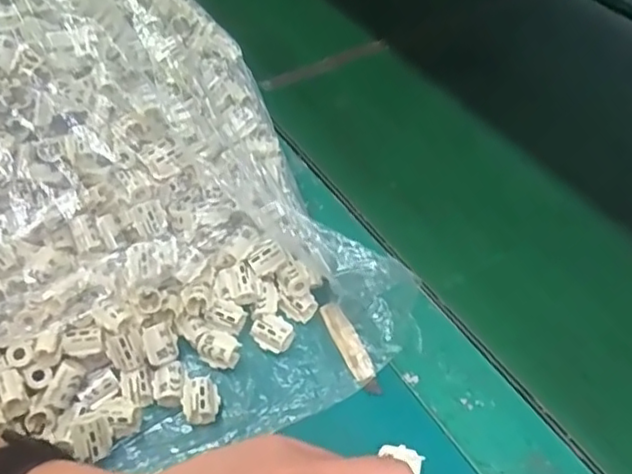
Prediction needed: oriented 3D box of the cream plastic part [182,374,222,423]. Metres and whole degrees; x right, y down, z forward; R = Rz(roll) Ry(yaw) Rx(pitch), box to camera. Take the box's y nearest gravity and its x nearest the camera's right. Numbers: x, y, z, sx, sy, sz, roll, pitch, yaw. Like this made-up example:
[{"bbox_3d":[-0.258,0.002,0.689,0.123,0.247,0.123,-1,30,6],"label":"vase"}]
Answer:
[{"bbox_3d":[-0.061,0.087,0.340,0.018,0.014,0.022,-9,49,-5],"label":"cream plastic part"}]

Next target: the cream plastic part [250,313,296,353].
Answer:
[{"bbox_3d":[-0.025,0.056,0.367,0.021,0.013,0.019,33,58,27],"label":"cream plastic part"}]

